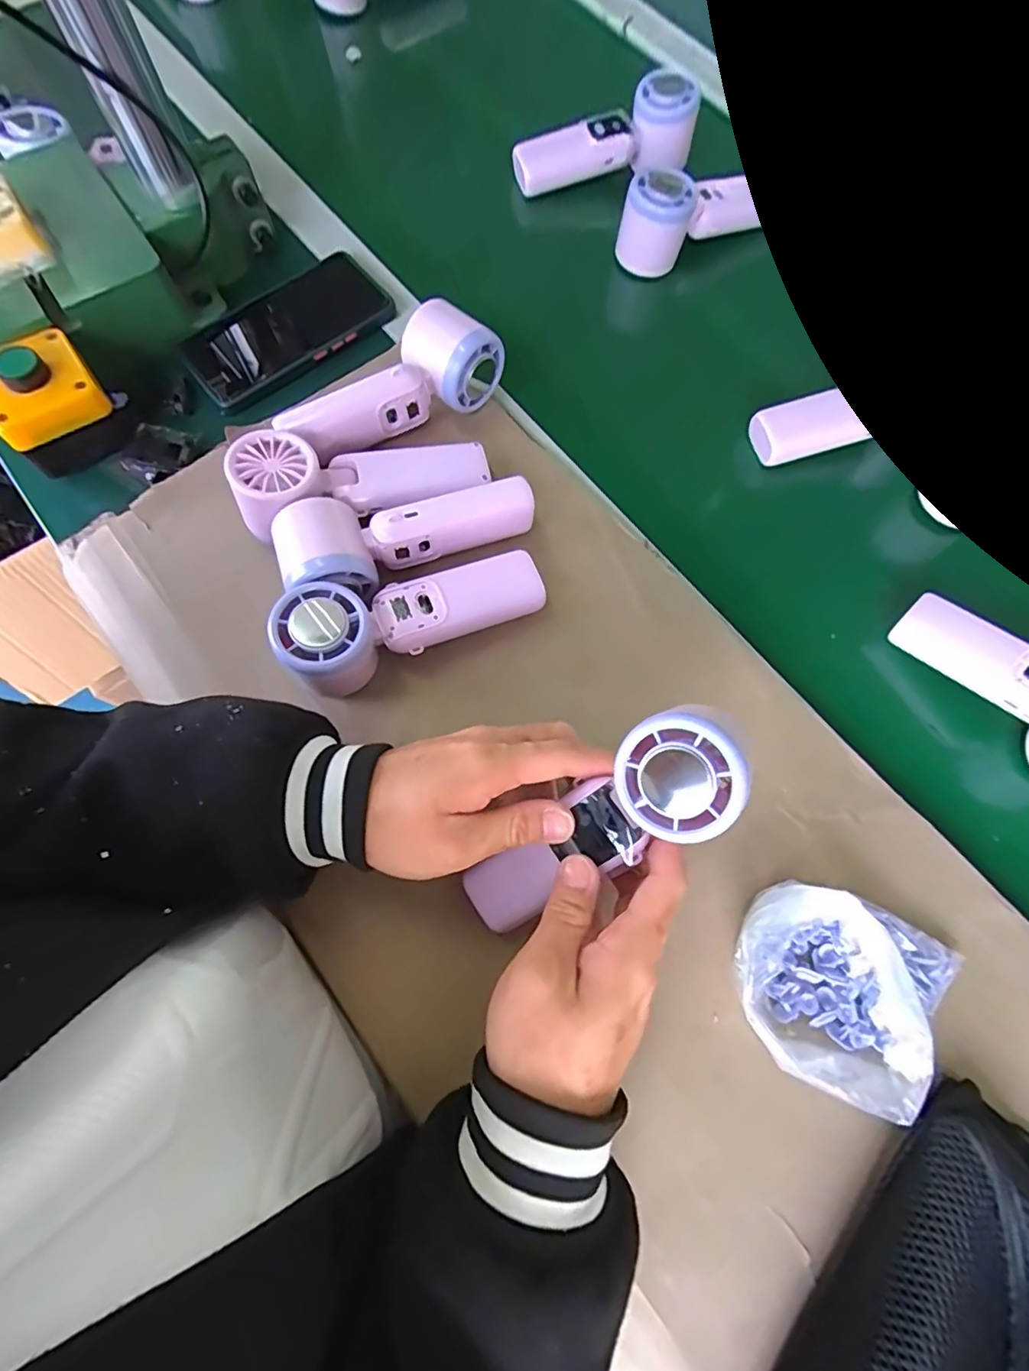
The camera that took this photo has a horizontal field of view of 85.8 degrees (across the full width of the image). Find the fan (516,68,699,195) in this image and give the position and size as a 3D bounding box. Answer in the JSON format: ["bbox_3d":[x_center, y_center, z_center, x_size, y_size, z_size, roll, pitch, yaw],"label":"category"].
[{"bbox_3d":[0.079,-0.482,0.486,0.157,0.050,0.045,-18,75,-8],"label":"fan"}]

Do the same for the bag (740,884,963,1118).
[{"bbox_3d":[0.174,0.165,0.299,0.118,0.032,0.095,20,74,6],"label":"bag"}]

